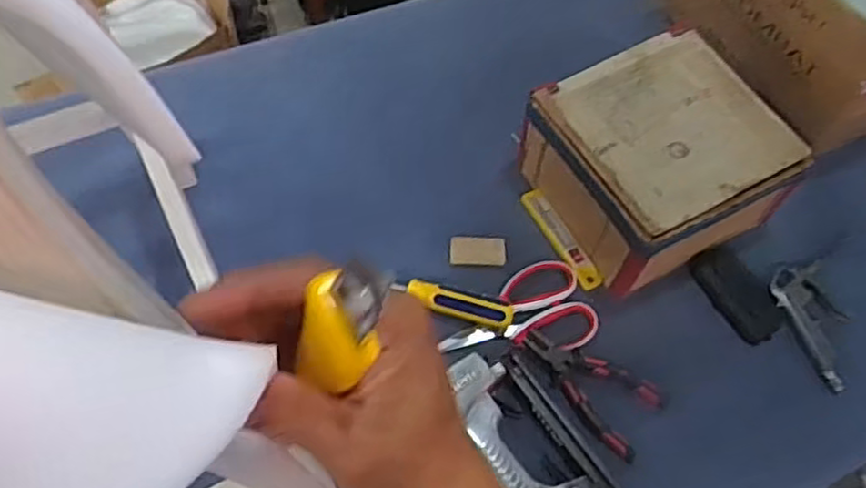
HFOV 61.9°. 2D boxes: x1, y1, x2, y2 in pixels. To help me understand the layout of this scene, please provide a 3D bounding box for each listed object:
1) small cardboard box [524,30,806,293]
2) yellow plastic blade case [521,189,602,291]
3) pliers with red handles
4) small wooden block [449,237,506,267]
[{"bbox_3d":[0.249,-0.094,0.805,0.220,0.125,0.222,-25,65,-16],"label":"small cardboard box"},{"bbox_3d":[0.145,-0.010,0.812,0.018,0.015,0.131,-27,65,-17],"label":"yellow plastic blade case"},{"bbox_3d":[0.154,0.144,0.730,0.148,0.021,0.077,33,64,15],"label":"pliers with red handles"},{"bbox_3d":[0.051,0.008,0.814,0.062,0.006,0.033,1,60,-3],"label":"small wooden block"}]

